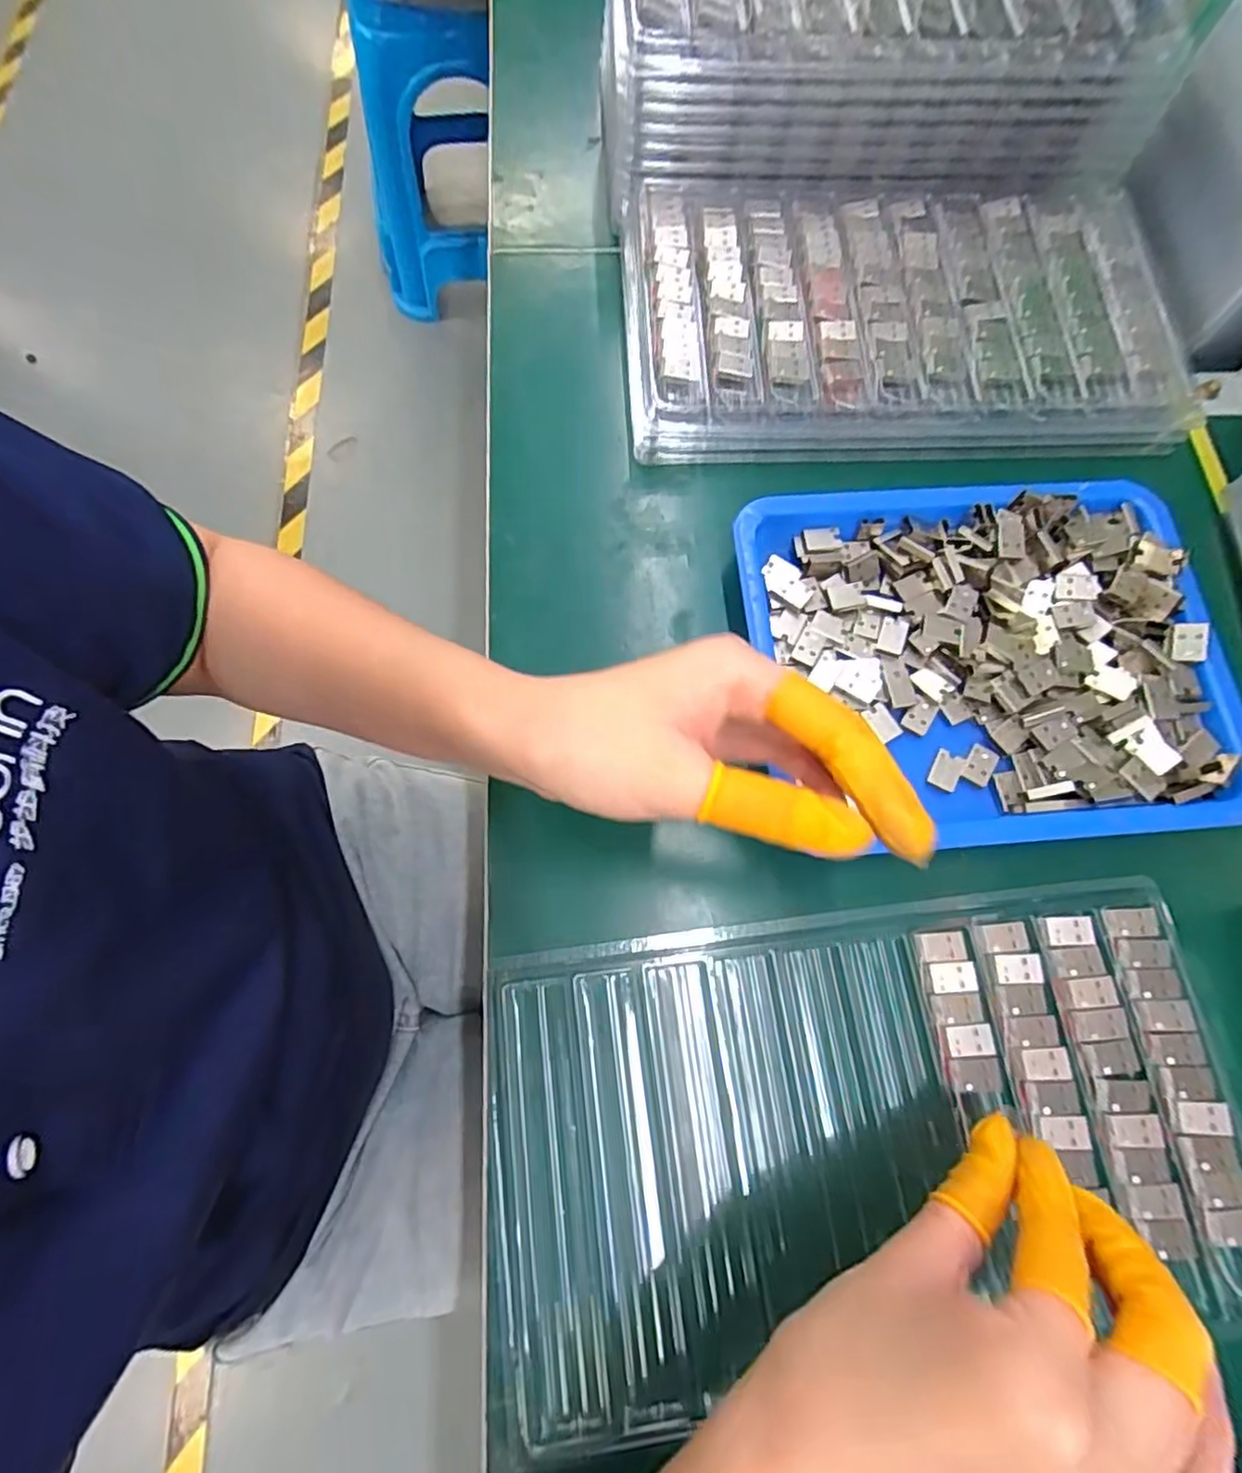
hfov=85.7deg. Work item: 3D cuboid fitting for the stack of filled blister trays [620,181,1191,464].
[{"bbox_3d":[0.149,-0.231,0.374,0.287,0.032,0.168,0,73,-2],"label":"stack of filled blister trays"}]

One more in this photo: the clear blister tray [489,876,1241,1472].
[{"bbox_3d":[0.095,0.150,0.263,0.292,0.013,0.159,-11,73,-4],"label":"clear blister tray"}]

